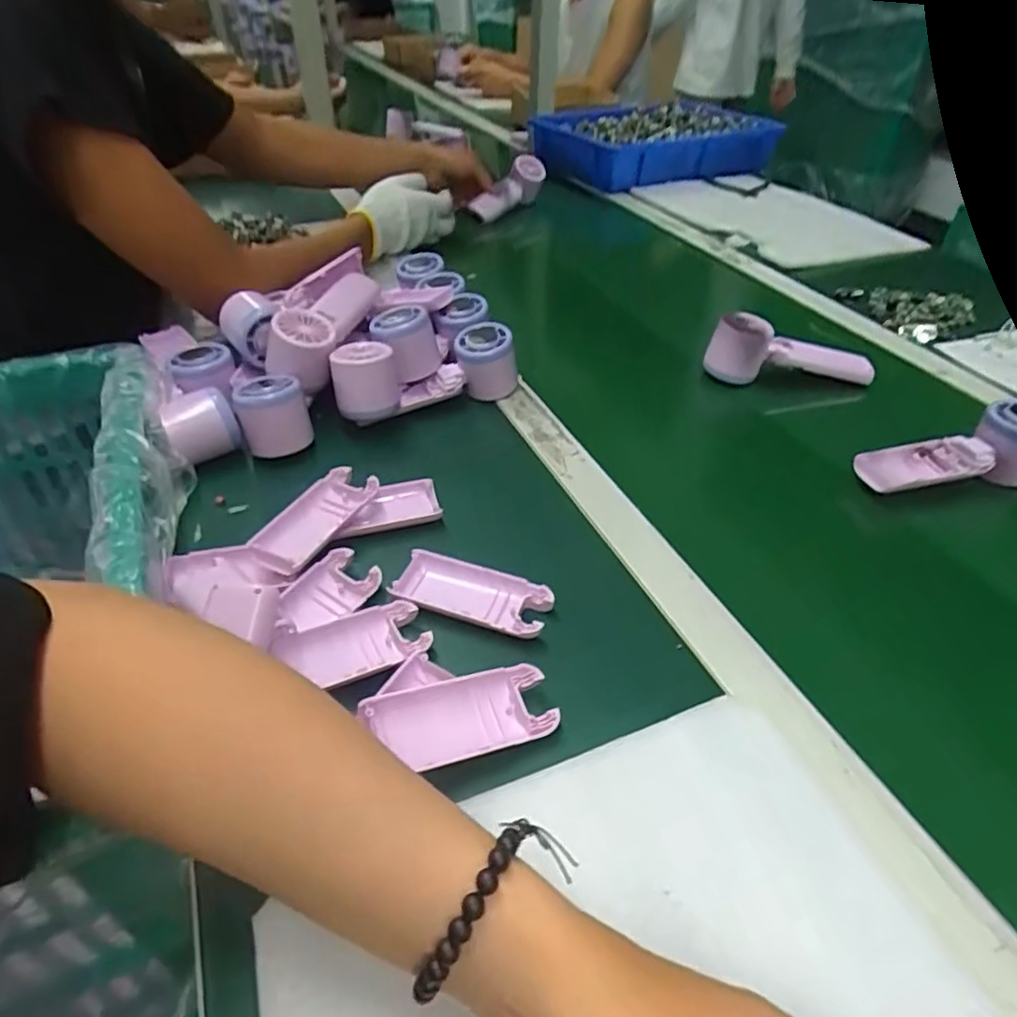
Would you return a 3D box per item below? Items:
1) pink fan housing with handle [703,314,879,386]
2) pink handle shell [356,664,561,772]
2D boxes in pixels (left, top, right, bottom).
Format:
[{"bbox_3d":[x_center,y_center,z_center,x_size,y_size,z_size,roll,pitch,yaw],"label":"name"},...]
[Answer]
[{"bbox_3d":[0.289,-0.162,0.657,0.169,0.058,0.043,-2,41,-3],"label":"pink fan housing with handle"},{"bbox_3d":[-0.024,0.112,0.350,0.103,0.019,0.043,-1,37,-29],"label":"pink handle shell"}]

